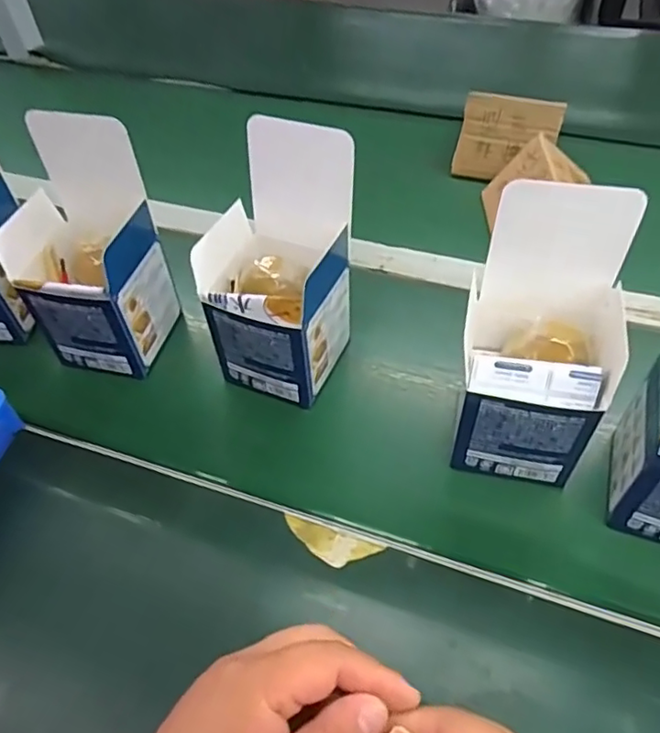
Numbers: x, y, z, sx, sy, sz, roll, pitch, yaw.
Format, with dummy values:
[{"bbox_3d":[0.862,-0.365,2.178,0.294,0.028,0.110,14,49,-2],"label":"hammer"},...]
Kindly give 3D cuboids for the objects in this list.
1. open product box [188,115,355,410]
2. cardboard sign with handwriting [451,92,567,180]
[{"bbox_3d":[-0.040,-0.069,0.429,0.093,0.169,0.097,18,53,18],"label":"open product box"},{"bbox_3d":[0.188,-0.241,0.619,0.098,0.083,0.004,15,18,14],"label":"cardboard sign with handwriting"}]

